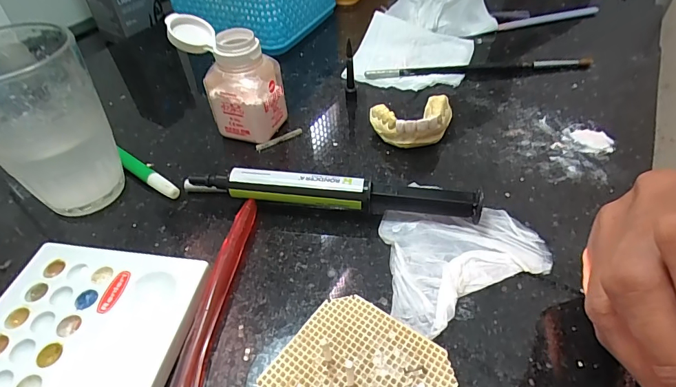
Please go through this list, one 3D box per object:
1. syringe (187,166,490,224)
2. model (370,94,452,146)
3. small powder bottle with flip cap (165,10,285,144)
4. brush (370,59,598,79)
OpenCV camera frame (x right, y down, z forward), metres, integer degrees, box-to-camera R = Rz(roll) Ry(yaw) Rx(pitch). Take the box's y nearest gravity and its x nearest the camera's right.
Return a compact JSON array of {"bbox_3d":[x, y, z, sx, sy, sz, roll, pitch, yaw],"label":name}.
[{"bbox_3d":[-0.003,0.002,0.236,0.162,0.022,0.016,5,45,8],"label":"syringe"},{"bbox_3d":[0.052,-0.049,0.282,0.054,0.026,0.038,-6,44,-3],"label":"model"},{"bbox_3d":[-0.071,-0.076,0.285,0.060,0.072,0.041,16,47,18],"label":"small powder bottle with flip cap"},{"bbox_3d":[0.118,-0.104,0.345,0.187,0.010,0.014,-6,44,-3],"label":"brush"}]

